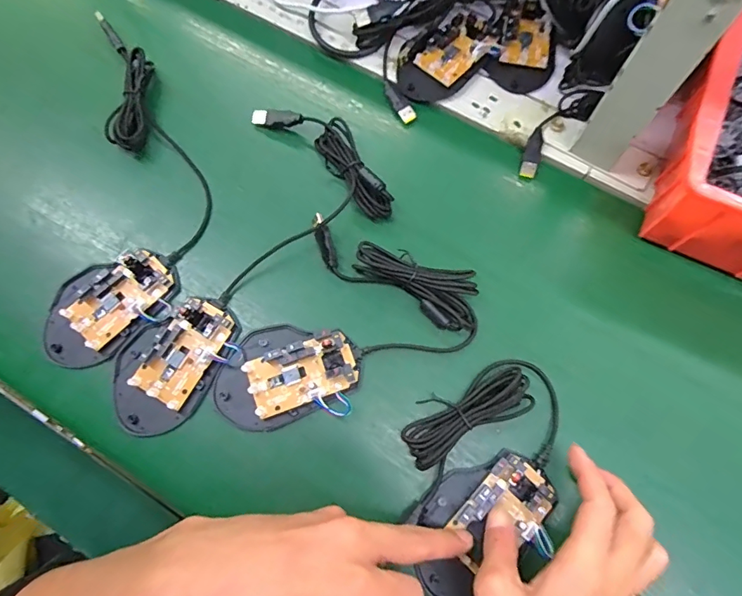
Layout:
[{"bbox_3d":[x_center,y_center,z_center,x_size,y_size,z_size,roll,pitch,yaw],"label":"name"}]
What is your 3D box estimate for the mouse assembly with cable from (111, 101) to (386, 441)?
[{"bbox_3d":[-0.114,-0.036,0.379,0.141,0.019,0.288,37,76,12],"label":"mouse assembly with cable"}]

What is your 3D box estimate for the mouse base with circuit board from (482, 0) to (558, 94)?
[{"bbox_3d":[0.148,-0.242,0.445,0.063,0.019,0.093,19,73,7],"label":"mouse base with circuit board"}]

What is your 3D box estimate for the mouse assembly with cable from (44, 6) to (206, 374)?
[{"bbox_3d":[-0.197,-0.090,0.395,0.109,0.034,0.292,6,72,3],"label":"mouse assembly with cable"}]

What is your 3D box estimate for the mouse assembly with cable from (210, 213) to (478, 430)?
[{"bbox_3d":[-0.017,0.033,0.355,0.154,0.019,0.169,25,74,9],"label":"mouse assembly with cable"}]

